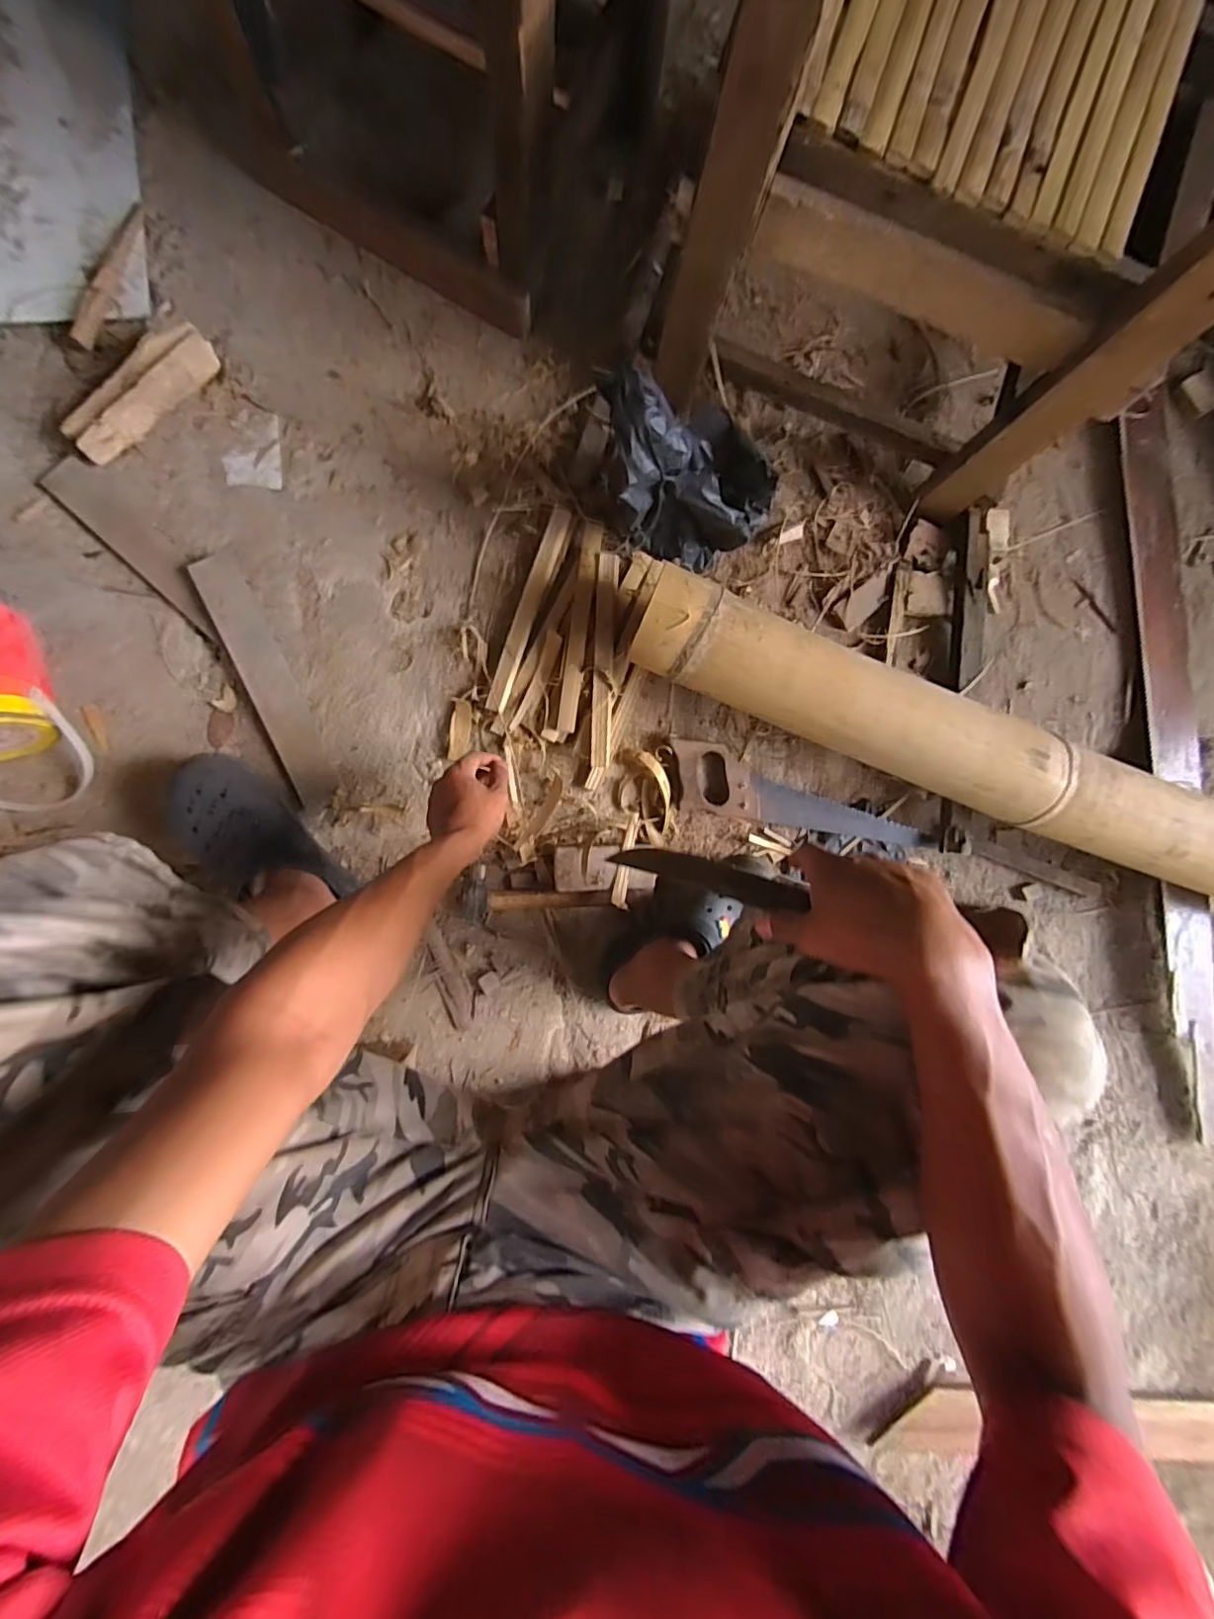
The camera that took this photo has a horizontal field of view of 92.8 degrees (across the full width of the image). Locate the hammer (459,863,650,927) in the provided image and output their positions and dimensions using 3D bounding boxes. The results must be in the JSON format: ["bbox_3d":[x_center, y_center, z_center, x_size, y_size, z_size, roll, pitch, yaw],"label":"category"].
[{"bbox_3d":[-0.067,0.117,0.768,0.249,0.032,0.081,3,87,-6],"label":"hammer"}]

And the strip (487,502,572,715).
[{"bbox_3d":[-0.100,-0.259,0.743,0.026,0.010,0.276,19,85,-5],"label":"strip"}]

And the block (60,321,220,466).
[{"bbox_3d":[-0.561,-0.504,0.697,0.198,0.051,0.045,-41,92,-7],"label":"block"}]

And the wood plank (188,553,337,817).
[{"bbox_3d":[-0.418,-0.157,0.716,0.059,0.020,0.330,-25,90,-7],"label":"wood plank"}]

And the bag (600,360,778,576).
[{"bbox_3d":[0.094,-0.376,0.661,0.200,0.225,0.128,-9,88,-7],"label":"bag"}]

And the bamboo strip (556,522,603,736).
[{"bbox_3d":[-0.035,-0.236,0.739,0.024,0.013,0.274,8,86,-6],"label":"bamboo strip"}]

